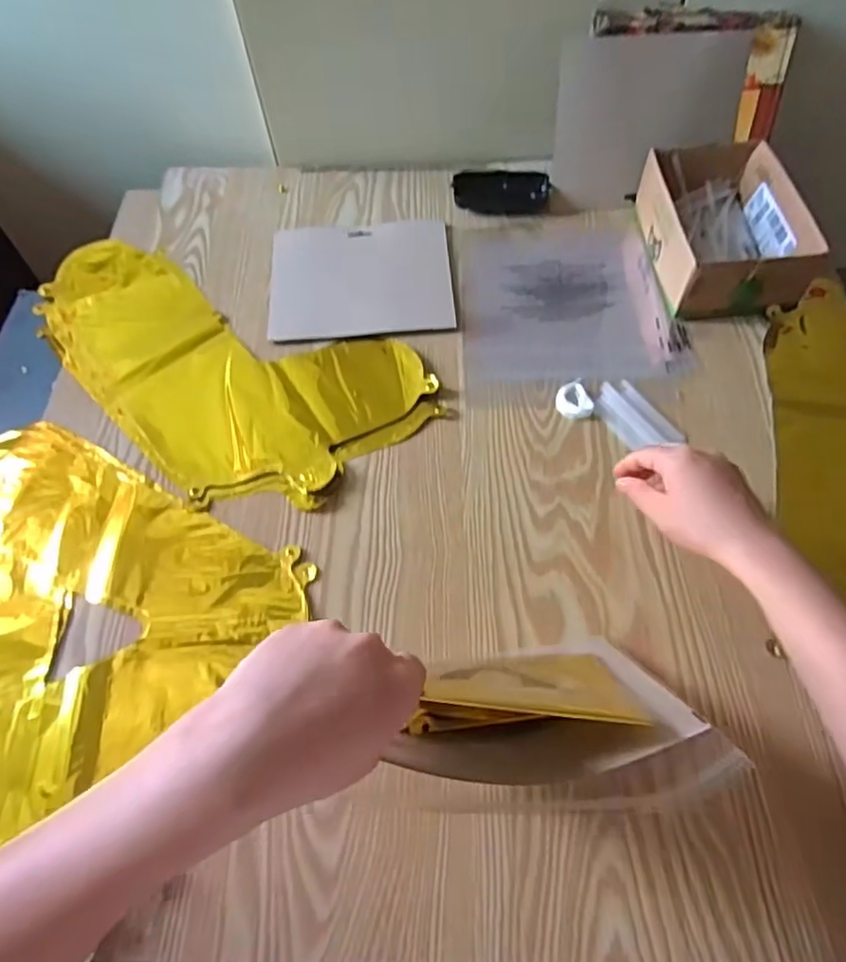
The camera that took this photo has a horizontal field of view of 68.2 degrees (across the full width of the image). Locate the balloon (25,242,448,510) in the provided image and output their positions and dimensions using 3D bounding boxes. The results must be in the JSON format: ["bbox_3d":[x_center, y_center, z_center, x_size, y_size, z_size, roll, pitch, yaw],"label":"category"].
[{"bbox_3d":[-0.209,-0.133,0.625,0.419,0.012,0.227,38,68,22],"label":"balloon"}]

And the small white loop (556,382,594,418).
[{"bbox_3d":[0.138,-0.074,0.570,0.032,0.010,0.034,-1,59,2],"label":"small white loop"}]

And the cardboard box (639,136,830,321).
[{"bbox_3d":[0.300,-0.262,0.637,0.132,0.068,0.197,-5,59,0],"label":"cardboard box"}]

